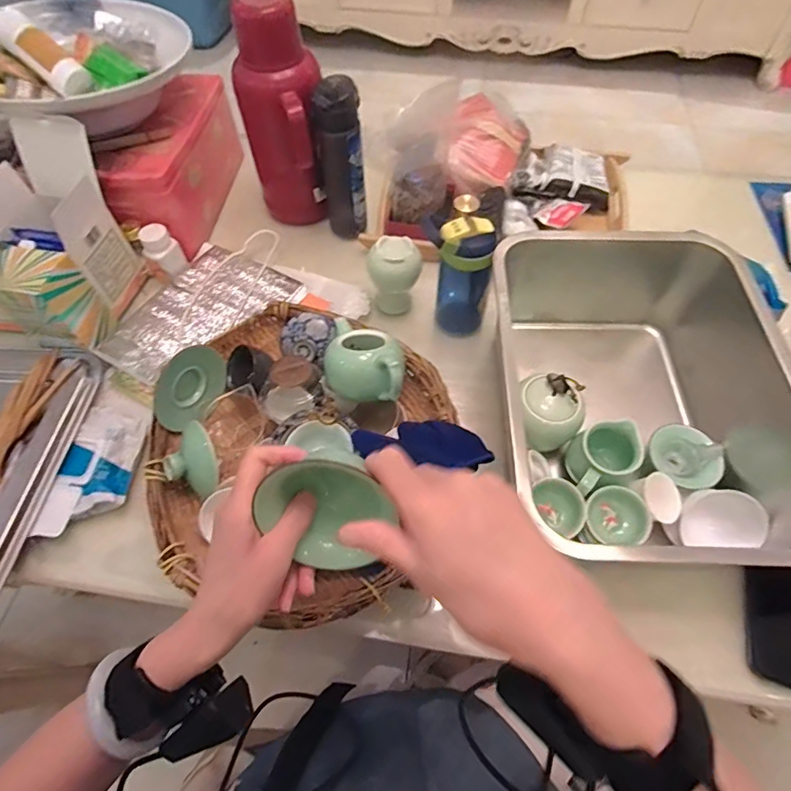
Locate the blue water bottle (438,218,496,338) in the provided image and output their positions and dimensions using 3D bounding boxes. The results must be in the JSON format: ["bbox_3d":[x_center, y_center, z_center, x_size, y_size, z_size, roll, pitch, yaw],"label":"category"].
[{"bbox_3d":[0.090,-0.149,0.634,0.067,0.177,0.057,2,56,3],"label":"blue water bottle"}]

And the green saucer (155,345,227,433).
[{"bbox_3d":[-0.220,-0.009,0.506,0.018,0.081,0.086,25,60,18],"label":"green saucer"}]

